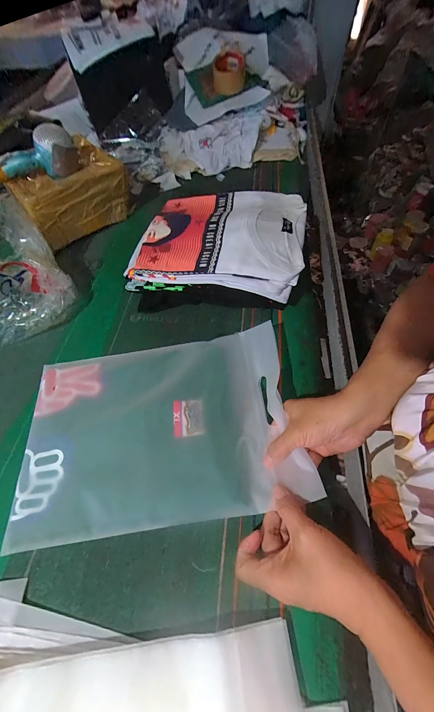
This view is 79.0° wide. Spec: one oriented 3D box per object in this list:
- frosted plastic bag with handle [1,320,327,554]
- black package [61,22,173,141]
[{"bbox_3d":[-0.080,0.087,0.352,0.351,0.013,0.238,-10,60,1],"label":"frosted plastic bag with handle"},{"bbox_3d":[-0.256,-0.765,0.740,0.259,0.226,0.080,-9,55,1],"label":"black package"}]

